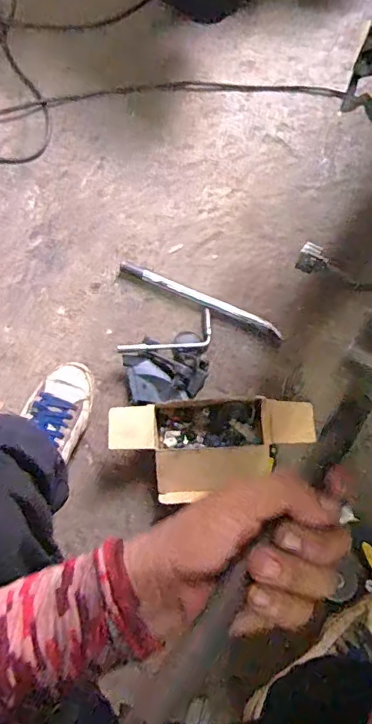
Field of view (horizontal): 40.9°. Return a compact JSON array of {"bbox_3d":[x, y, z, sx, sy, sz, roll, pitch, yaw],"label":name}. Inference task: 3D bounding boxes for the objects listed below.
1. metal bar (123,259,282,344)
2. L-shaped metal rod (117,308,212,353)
[{"bbox_3d":[0.025,-0.111,0.872,0.304,0.011,0.023,25,76,7],"label":"metal bar"},{"bbox_3d":[-0.027,-0.034,0.841,0.169,0.016,0.057,-25,76,-6],"label":"L-shaped metal rod"}]

